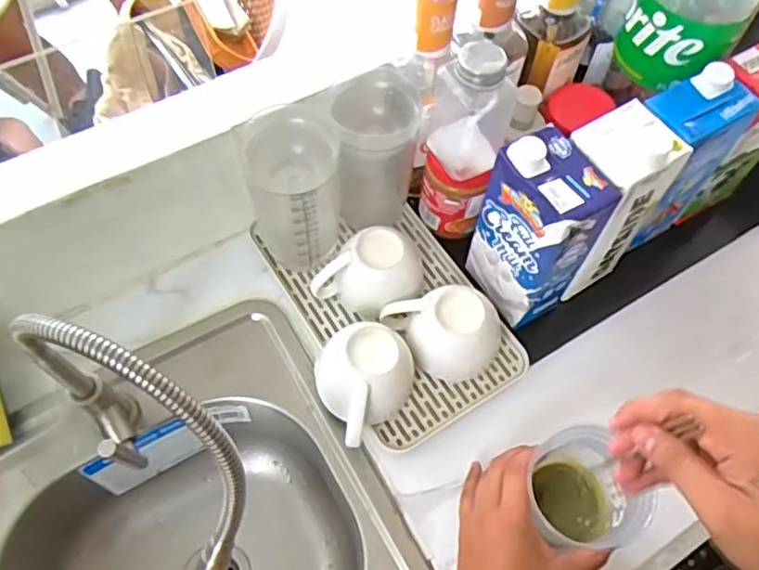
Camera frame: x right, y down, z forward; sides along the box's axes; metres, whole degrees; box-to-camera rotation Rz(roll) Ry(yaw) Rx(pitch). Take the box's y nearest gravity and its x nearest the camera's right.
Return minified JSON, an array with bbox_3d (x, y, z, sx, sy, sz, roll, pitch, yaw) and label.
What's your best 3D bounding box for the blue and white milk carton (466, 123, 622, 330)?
[{"bbox_3d":[0.148,-0.048,0.583,0.065,0.189,0.095,-27,65,-16],"label":"blue and white milk carton"}]

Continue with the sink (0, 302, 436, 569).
[{"bbox_3d":[-0.194,0.260,0.626,0.378,0.163,0.368,-26,65,-16],"label":"sink"}]

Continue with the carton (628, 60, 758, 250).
[{"bbox_3d":[0.287,-0.121,0.618,0.102,0.184,0.067,-28,66,-16],"label":"carton"}]

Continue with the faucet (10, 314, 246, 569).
[{"bbox_3d":[-0.172,0.111,0.458,0.196,0.229,0.070,39,67,18],"label":"faucet"}]

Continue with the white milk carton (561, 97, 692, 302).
[{"bbox_3d":[0.214,-0.076,0.598,0.084,0.186,0.083,-18,63,-12],"label":"white milk carton"}]

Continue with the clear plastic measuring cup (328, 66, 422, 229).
[{"bbox_3d":[-0.005,-0.128,0.638,0.085,0.150,0.088,-5,61,-5],"label":"clear plastic measuring cup"}]

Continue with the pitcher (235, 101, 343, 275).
[{"bbox_3d":[-0.083,-0.086,0.614,0.085,0.158,0.091,1,61,-2],"label":"pitcher"}]

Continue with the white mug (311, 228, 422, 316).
[{"bbox_3d":[-0.010,-0.019,0.646,0.119,0.064,0.082,-4,61,-4],"label":"white mug"}]

